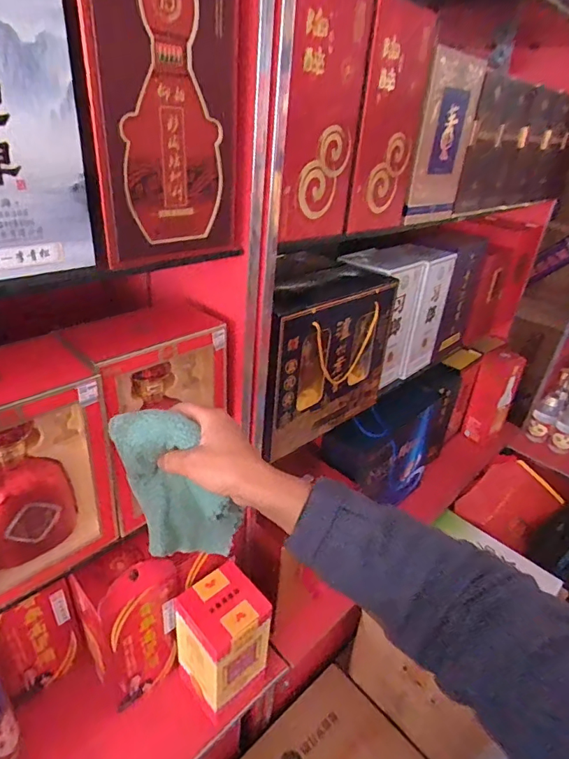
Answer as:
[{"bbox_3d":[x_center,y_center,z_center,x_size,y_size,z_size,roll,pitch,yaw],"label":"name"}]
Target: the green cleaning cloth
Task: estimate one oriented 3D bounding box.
[{"bbox_3d":[-0.106,0.108,0.427,0.099,0.167,0.049,-11,24,22],"label":"green cleaning cloth"}]

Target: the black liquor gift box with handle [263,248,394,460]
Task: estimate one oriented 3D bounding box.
[{"bbox_3d":[0.079,-0.050,0.834,0.084,0.287,0.360,28,37,34],"label":"black liquor gift box with handle"}]

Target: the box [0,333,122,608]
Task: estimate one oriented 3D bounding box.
[{"bbox_3d":[-0.285,0.117,0.502,0.093,0.289,0.179,23,32,38],"label":"box"}]

